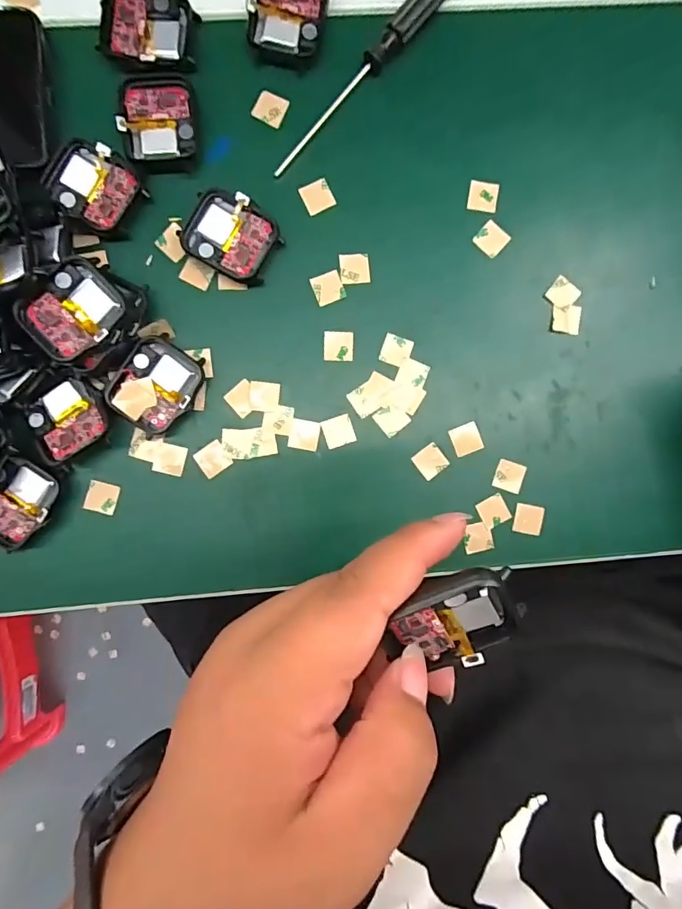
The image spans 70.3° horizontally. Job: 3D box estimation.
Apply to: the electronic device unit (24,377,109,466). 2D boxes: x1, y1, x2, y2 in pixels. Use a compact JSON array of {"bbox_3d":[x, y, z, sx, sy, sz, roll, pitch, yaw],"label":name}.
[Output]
[{"bbox_3d":[-0.135,-0.018,0.240,0.036,0.009,0.038,-31,93,-3],"label":"electronic device unit"}]

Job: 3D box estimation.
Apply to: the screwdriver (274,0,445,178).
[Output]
[{"bbox_3d":[0.010,-0.195,0.248,0.012,0.012,0.131,43,88,-3],"label":"screwdriver"}]

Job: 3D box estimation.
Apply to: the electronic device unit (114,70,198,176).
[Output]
[{"bbox_3d":[-0.092,-0.167,0.242,0.035,0.006,0.047,-4,91,-4],"label":"electronic device unit"}]

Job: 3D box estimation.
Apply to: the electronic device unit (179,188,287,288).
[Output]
[{"bbox_3d":[-0.056,-0.110,0.246,0.046,0.010,0.037,31,89,-4],"label":"electronic device unit"}]

